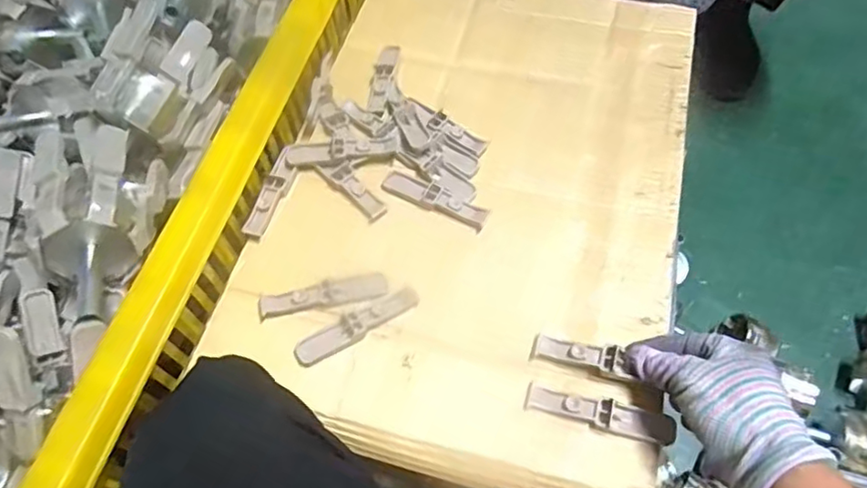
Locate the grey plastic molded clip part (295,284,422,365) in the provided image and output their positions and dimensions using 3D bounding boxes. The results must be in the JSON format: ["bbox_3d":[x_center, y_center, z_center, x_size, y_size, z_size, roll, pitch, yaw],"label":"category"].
[{"bbox_3d":[-0.058,0.062,0.449,0.100,0.008,0.023,-30,64,-14],"label":"grey plastic molded clip part"}]

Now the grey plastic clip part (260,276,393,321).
[{"bbox_3d":[-0.087,0.040,0.463,0.102,0.005,0.020,-11,61,-4],"label":"grey plastic clip part"}]

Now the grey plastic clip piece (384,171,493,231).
[{"bbox_3d":[0.001,-0.040,0.504,0.096,0.012,0.022,23,64,15],"label":"grey plastic clip piece"}]

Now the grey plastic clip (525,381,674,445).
[{"bbox_3d":[0.116,0.117,0.405,0.101,0.010,0.021,12,62,9],"label":"grey plastic clip"}]

